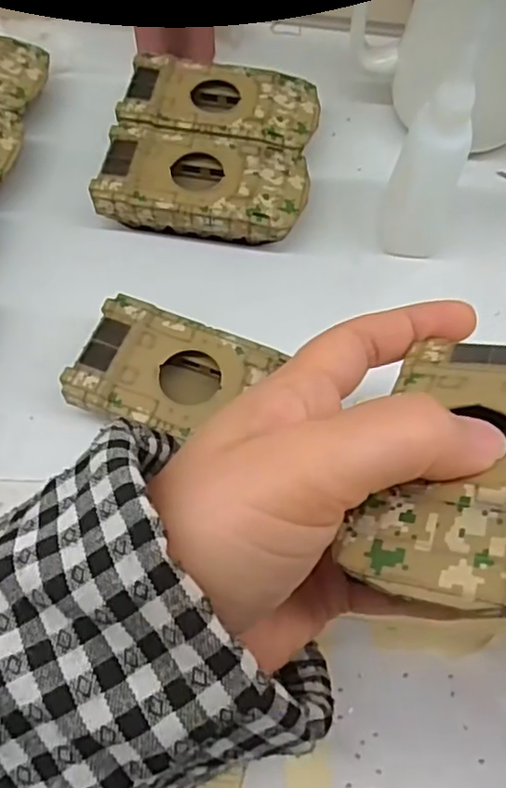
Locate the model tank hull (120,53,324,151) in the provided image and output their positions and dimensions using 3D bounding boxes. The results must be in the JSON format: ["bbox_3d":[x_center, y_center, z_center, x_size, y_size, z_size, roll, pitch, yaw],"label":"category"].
[{"bbox_3d":[-0.016,-0.144,0.334,0.095,0.025,0.048,9,65,3],"label":"model tank hull"}]

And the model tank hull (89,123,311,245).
[{"bbox_3d":[-0.023,-0.098,0.312,0.095,0.025,0.051,9,65,4],"label":"model tank hull"}]

